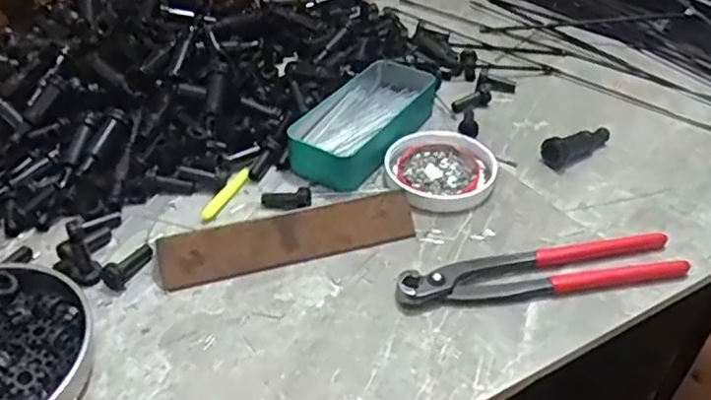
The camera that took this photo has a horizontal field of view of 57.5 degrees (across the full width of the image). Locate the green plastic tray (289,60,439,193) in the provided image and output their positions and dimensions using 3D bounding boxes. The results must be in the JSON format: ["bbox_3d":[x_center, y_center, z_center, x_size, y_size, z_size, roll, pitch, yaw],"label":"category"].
[{"bbox_3d":[0.011,-0.071,0.561,0.071,0.034,0.158,19,43,23],"label":"green plastic tray"}]

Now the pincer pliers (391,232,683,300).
[{"bbox_3d":[0.127,0.047,0.438,0.194,0.014,0.039,-7,40,-8],"label":"pincer pliers"}]

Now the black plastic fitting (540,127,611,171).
[{"bbox_3d":[0.185,-0.048,0.548,0.064,0.021,0.025,-26,46,-28],"label":"black plastic fitting"}]

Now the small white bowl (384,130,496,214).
[{"bbox_3d":[0.070,-0.027,0.534,0.087,0.016,0.088,0,39,0],"label":"small white bowl"}]

